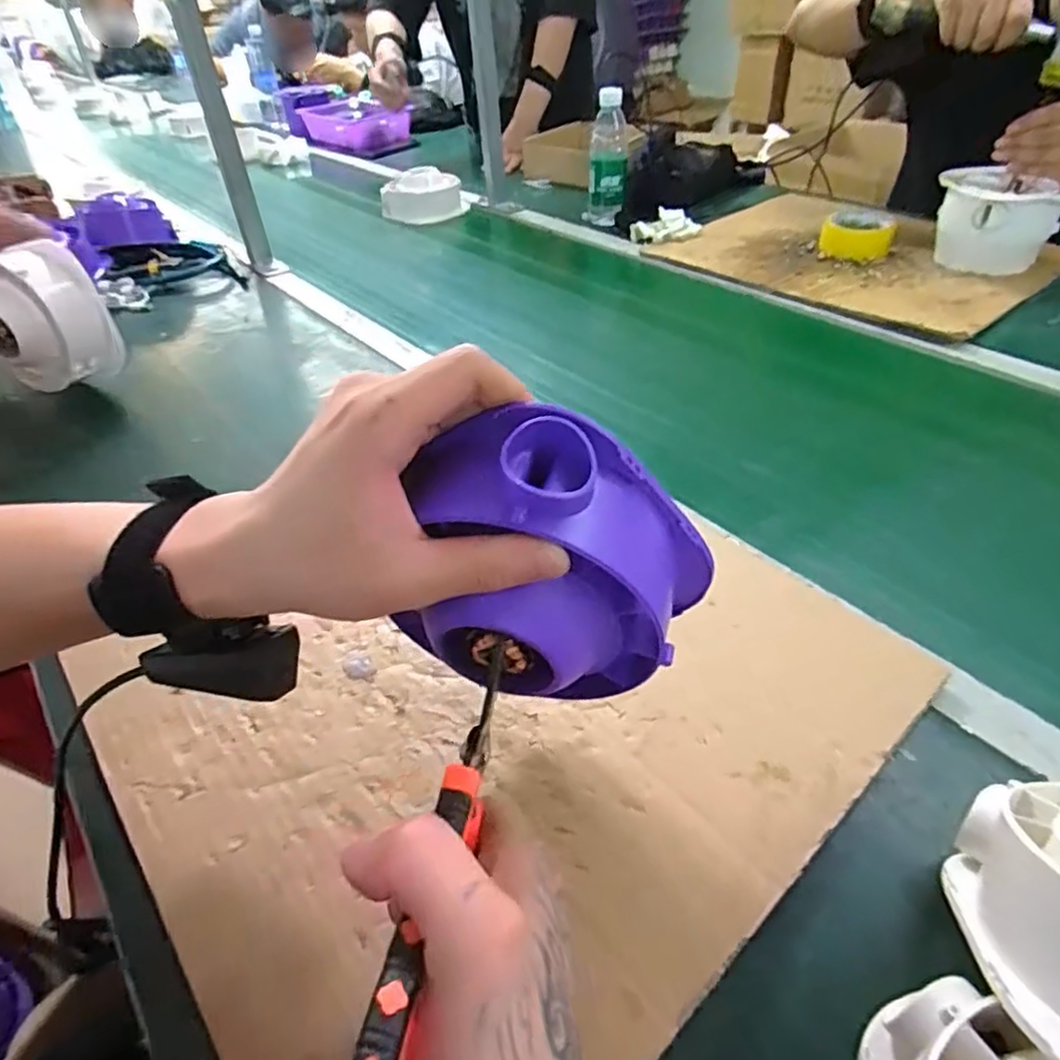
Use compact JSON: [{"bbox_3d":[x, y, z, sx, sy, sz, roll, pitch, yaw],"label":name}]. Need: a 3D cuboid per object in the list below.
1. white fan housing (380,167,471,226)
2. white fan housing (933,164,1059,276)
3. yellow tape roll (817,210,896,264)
[{"bbox_3d":[-0.196,-0.619,1.202,0.153,0.068,0.102,-9,42,-5],"label":"white fan housing"},{"bbox_3d":[0.622,-0.417,0.884,0.141,0.100,0.124,4,43,9],"label":"white fan housing"},{"bbox_3d":[0.471,-0.427,0.945,0.098,0.041,0.101,11,44,17],"label":"yellow tape roll"}]

